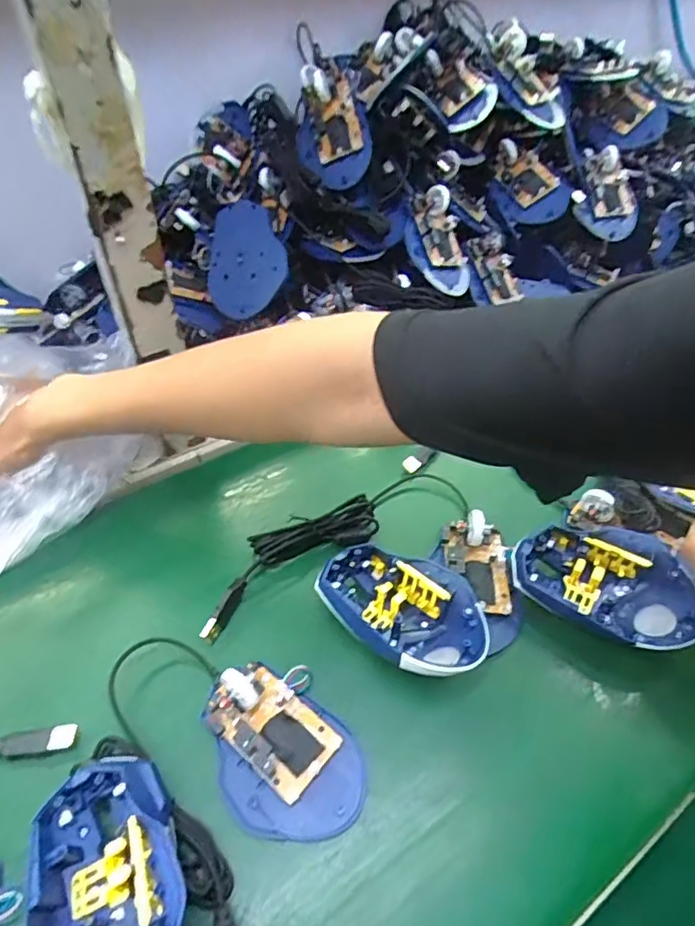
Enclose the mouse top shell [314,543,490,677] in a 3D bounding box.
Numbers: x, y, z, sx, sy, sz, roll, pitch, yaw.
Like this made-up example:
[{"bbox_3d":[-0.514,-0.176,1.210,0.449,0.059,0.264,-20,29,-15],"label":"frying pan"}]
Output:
[{"bbox_3d":[0.038,0.101,0.376,0.115,0.040,0.073,24,48,20],"label":"mouse top shell"}]

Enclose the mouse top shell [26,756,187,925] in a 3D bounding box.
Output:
[{"bbox_3d":[-0.113,0.208,0.260,0.067,0.042,0.117,-13,47,-15],"label":"mouse top shell"}]

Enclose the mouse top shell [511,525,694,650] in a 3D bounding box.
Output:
[{"bbox_3d":[0.179,0.087,0.389,0.120,0.051,0.074,20,47,17],"label":"mouse top shell"}]

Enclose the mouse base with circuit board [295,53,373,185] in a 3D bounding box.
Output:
[{"bbox_3d":[-0.019,-0.338,0.547,0.071,0.121,0.028,-17,8,8],"label":"mouse base with circuit board"}]

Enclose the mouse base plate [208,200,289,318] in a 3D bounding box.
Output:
[{"bbox_3d":[-0.093,-0.191,0.513,0.073,0.008,0.109,1,87,10],"label":"mouse base plate"}]

